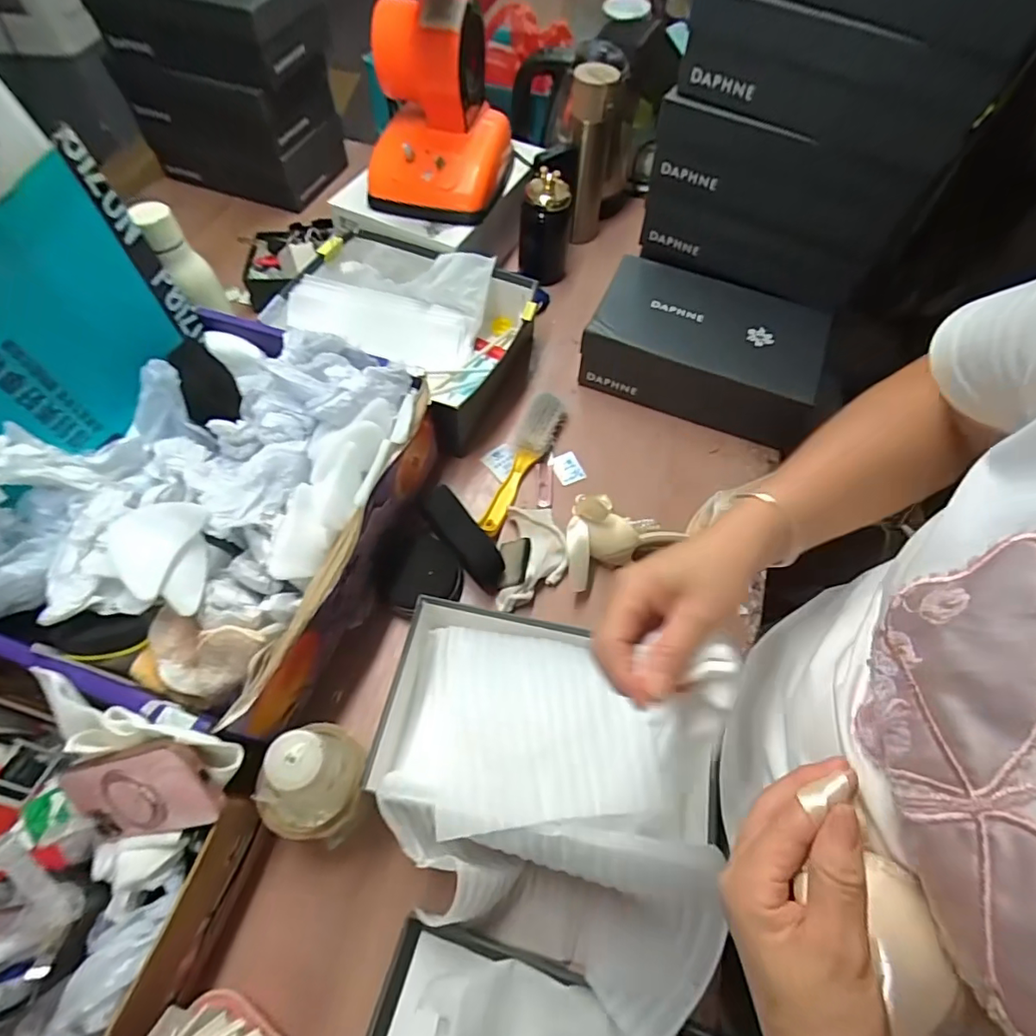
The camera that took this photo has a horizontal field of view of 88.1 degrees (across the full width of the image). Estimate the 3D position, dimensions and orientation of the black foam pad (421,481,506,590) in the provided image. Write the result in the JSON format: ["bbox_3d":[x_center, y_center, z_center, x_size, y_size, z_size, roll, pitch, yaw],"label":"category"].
[{"bbox_3d":[-0.061,0.022,0.624,0.045,0.020,0.129,-38,86,13],"label":"black foam pad"}]

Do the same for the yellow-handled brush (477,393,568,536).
[{"bbox_3d":[0.008,-0.072,0.688,0.052,0.036,0.221,19,62,9],"label":"yellow-handled brush"}]

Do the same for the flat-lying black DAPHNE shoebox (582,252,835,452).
[{"bbox_3d":[0.254,-0.227,0.749,0.297,0.108,0.209,21,63,10],"label":"flat-lying black DAPHNE shoebox"}]

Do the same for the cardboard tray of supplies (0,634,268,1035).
[{"bbox_3d":[-0.395,0.237,0.414,0.317,0.116,0.234,18,62,8],"label":"cardboard tray of supplies"}]

